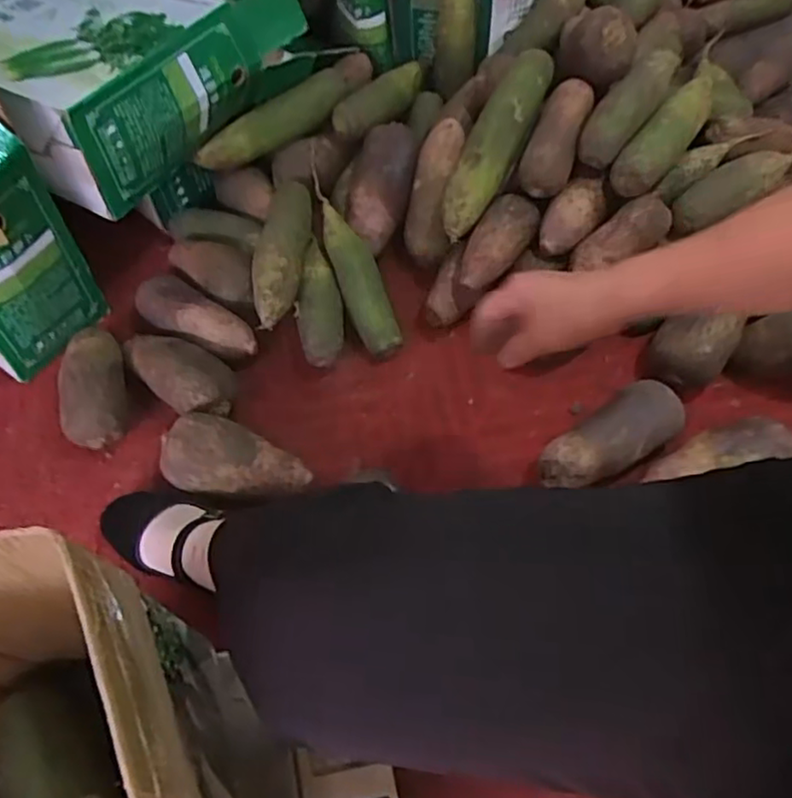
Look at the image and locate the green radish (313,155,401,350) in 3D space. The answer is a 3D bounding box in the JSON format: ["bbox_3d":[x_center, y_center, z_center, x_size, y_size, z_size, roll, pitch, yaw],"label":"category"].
[{"bbox_3d":[-0.060,-0.181,0.834,0.052,0.046,0.280,-21,76,-10],"label":"green radish"}]

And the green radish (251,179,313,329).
[{"bbox_3d":[-0.138,-0.184,0.816,0.064,0.055,0.226,-2,60,1],"label":"green radish"}]

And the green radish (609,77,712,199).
[{"bbox_3d":[0.320,-0.310,0.799,0.051,0.052,0.202,31,66,19],"label":"green radish"}]

